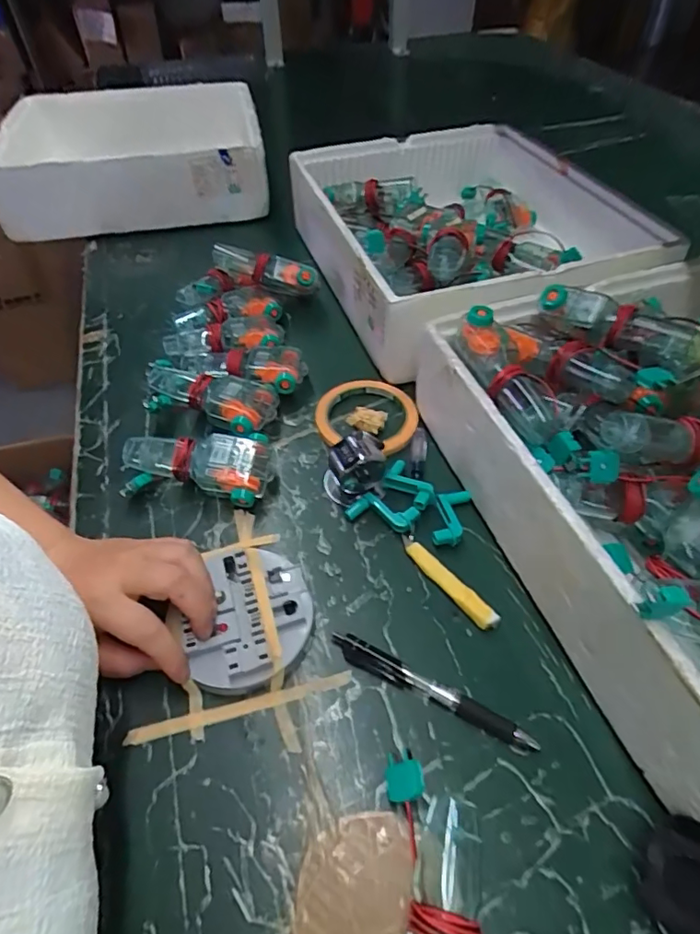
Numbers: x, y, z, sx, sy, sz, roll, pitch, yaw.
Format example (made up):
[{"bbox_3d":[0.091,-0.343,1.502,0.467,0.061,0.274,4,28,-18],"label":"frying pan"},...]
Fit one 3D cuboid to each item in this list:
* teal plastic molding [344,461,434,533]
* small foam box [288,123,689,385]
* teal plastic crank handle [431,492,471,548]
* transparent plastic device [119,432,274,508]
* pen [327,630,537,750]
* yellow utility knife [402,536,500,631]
[{"bbox_3d":[0.038,0.027,0.442,0.051,0.015,0.073,33,58,26],"label":"teal plastic molding"},{"bbox_3d":[0.127,-0.292,0.647,0.354,0.116,0.436,-22,53,-16],"label":"small foam box"},{"bbox_3d":[0.081,0.040,0.433,0.026,0.010,0.056,14,52,13],"label":"teal plastic crank handle"},{"bbox_3d":[-0.133,0.004,0.457,0.127,0.036,0.061,-3,50,-1],"label":"transparent plastic device"},{"bbox_3d":[0.052,0.147,0.349,0.142,0.013,0.015,21,53,18],"label":"pen"},{"bbox_3d":[0.073,0.087,0.400,0.015,0.007,0.093,-33,56,-24],"label":"yellow utility knife"}]

